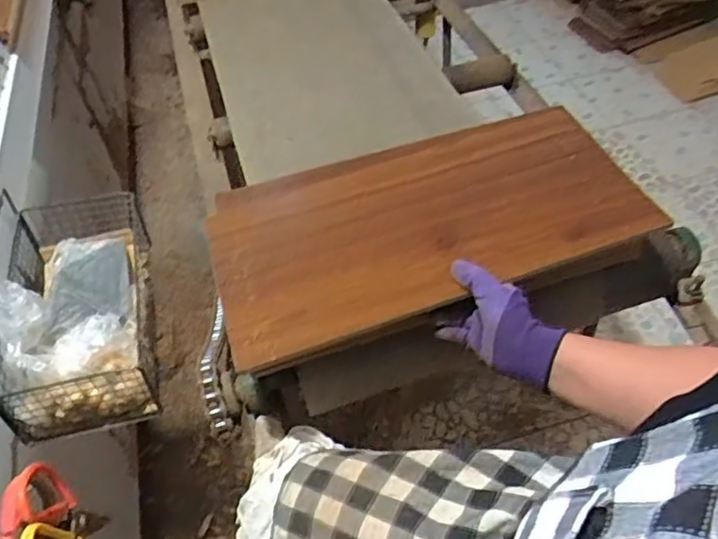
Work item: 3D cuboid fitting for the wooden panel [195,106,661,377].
[{"bbox_3d":[0.077,-0.068,0.734,0.503,0.021,0.288,-17,51,-9],"label":"wooden panel"}]

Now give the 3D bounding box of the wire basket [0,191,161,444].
[{"bbox_3d":[-0.304,0.024,0.652,0.131,0.112,0.279,-14,50,-7],"label":"wire basket"}]

